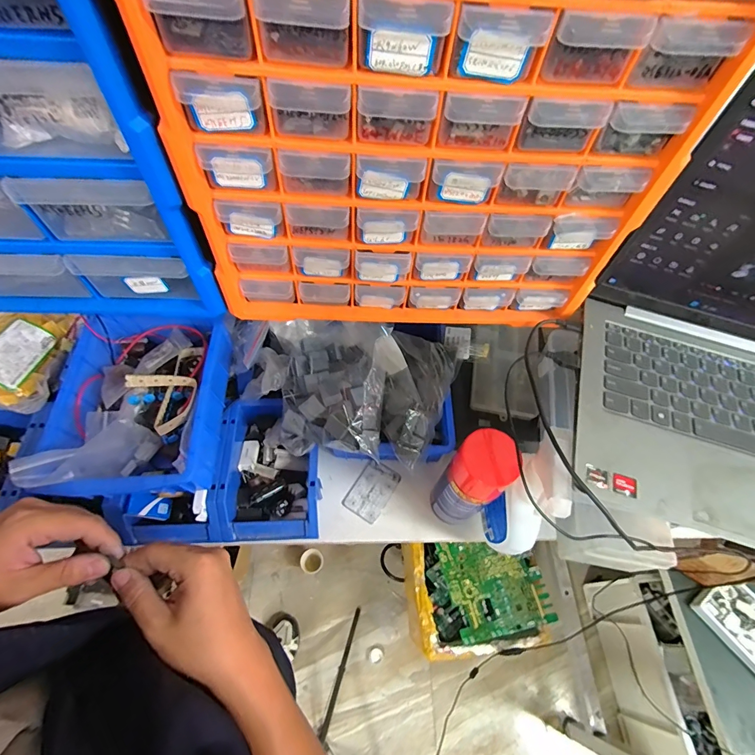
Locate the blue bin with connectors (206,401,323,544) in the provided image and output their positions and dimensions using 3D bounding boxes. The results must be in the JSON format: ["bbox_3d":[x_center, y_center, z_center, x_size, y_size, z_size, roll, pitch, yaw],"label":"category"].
[{"bbox_3d":[-0.143,0.125,0.530,0.132,0.070,0.173,1,59,1],"label":"blue bin with connectors"}]

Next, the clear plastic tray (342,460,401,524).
[{"bbox_3d":[-0.008,0.164,0.571,0.055,0.005,0.082,29,63,17],"label":"clear plastic tray"}]

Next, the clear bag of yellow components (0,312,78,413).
[{"bbox_3d":[-0.493,-0.036,0.537,0.115,0.044,0.158,17,62,-18],"label":"clear bag of yellow components"}]

